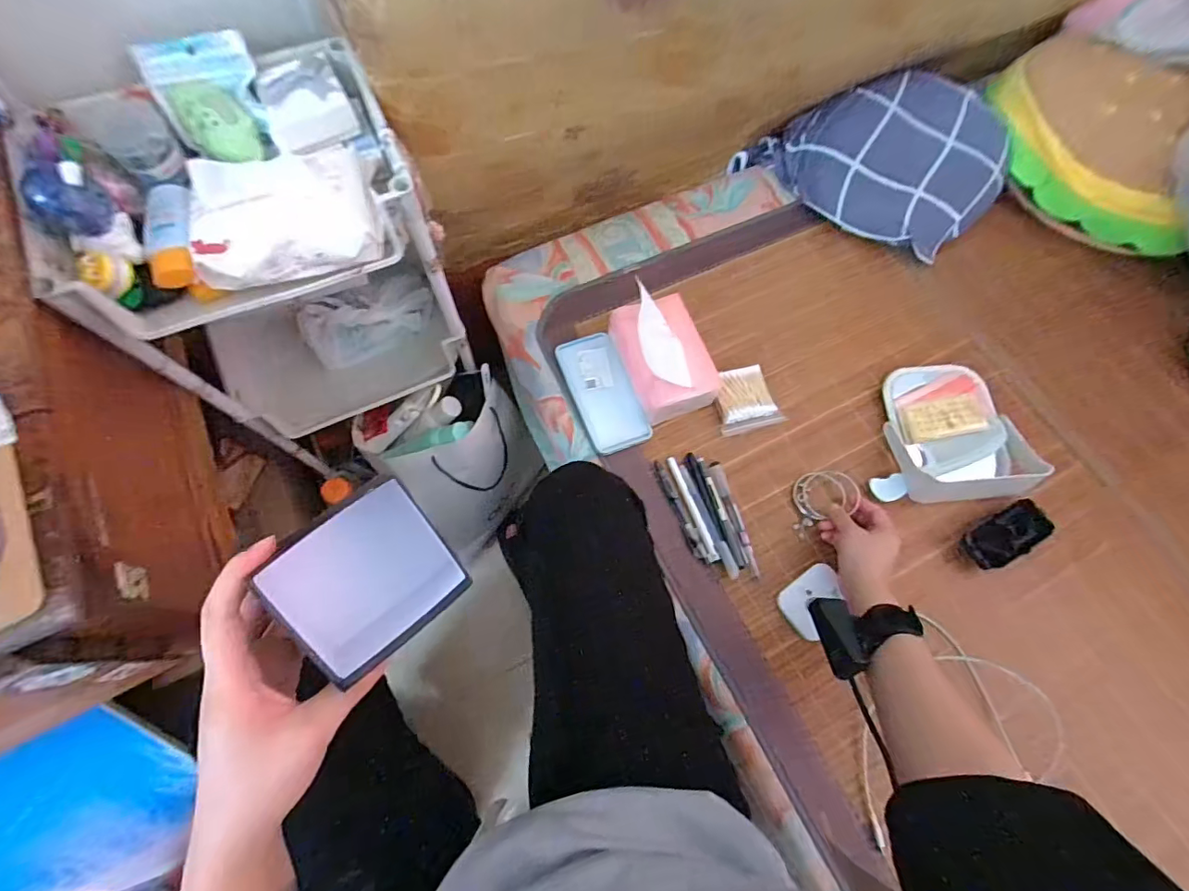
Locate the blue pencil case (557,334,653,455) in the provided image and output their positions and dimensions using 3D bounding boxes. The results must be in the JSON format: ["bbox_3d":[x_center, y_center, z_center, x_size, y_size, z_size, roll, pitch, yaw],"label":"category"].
[{"bbox_3d":[0.011,-0.073,0.675,0.076,0.014,0.164,-20,71,-10],"label":"blue pencil case"}]

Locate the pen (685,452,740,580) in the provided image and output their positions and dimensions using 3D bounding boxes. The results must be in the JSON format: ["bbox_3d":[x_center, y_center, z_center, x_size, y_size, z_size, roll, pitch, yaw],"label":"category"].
[{"bbox_3d":[0.143,0.083,0.629,0.014,0.007,0.160,-14,70,-8],"label":"pen"}]

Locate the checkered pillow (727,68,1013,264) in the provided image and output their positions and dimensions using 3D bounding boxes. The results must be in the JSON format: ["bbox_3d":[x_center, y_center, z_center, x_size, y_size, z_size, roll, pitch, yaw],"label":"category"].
[{"bbox_3d":[0.447,-0.457,0.797,0.337,0.108,0.251,40,72,12],"label":"checkered pillow"}]

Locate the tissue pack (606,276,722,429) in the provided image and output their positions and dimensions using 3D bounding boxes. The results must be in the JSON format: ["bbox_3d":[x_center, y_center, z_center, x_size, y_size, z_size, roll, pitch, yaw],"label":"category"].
[{"bbox_3d":[0.092,-0.120,0.648,0.104,0.105,0.149,-16,71,-9],"label":"tissue pack"}]

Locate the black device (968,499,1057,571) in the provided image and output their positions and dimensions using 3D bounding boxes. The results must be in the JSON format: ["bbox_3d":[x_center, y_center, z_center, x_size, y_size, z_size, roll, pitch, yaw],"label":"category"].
[{"bbox_3d":[0.505,0.107,0.624,0.104,0.019,0.048,-29,73,-13],"label":"black device"}]

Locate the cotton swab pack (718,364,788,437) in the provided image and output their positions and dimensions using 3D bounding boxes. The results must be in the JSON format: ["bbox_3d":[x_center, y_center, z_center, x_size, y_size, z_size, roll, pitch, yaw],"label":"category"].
[{"bbox_3d":[0.201,-0.061,0.680,0.080,0.016,0.086,-11,70,-7],"label":"cotton swab pack"}]

